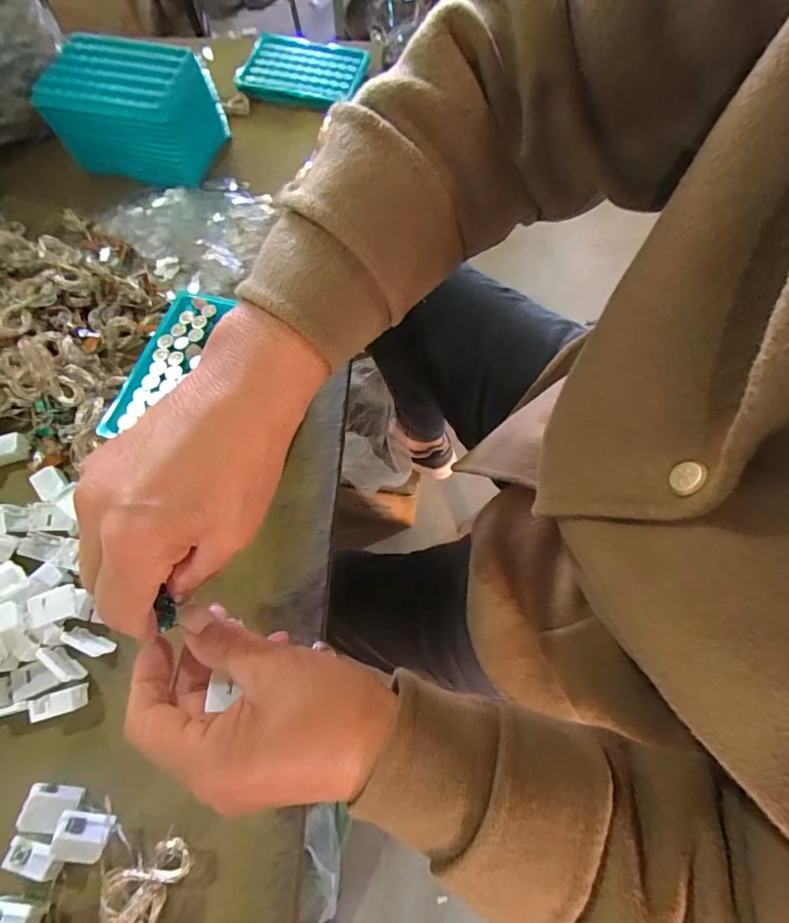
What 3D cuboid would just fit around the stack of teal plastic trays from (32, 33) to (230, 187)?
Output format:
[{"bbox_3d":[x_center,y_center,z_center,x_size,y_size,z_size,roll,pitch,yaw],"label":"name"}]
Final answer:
[{"bbox_3d":[-0.243,-0.330,0.435,0.131,0.076,0.089,9,67,2],"label":"stack of teal plastic trays"}]

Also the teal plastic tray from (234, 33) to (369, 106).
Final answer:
[{"bbox_3d":[-0.105,-0.442,0.515,0.130,0.017,0.099,14,68,4],"label":"teal plastic tray"}]

